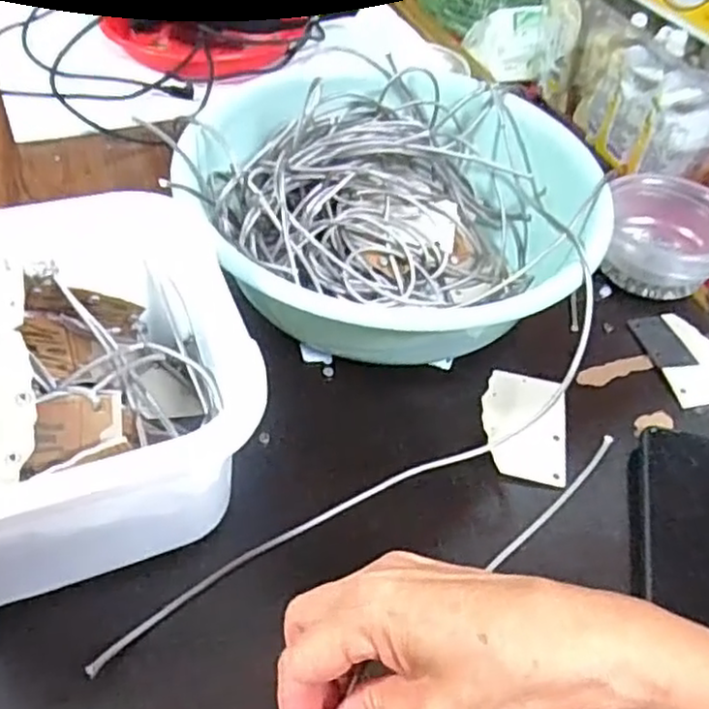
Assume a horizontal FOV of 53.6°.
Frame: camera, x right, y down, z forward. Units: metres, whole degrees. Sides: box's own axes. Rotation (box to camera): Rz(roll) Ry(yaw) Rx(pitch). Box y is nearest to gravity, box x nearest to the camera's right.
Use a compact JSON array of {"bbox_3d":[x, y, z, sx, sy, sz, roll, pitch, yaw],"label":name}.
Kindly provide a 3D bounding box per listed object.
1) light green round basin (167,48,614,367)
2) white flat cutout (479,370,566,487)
[{"bbox_3d":[0.023,-0.108,0.542,0.297,0.105,0.249,0,50,-6],"label":"light green round basin"},{"bbox_3d":[0.115,0.047,0.473,0.054,0.007,0.083,8,53,7],"label":"white flat cutout"}]

